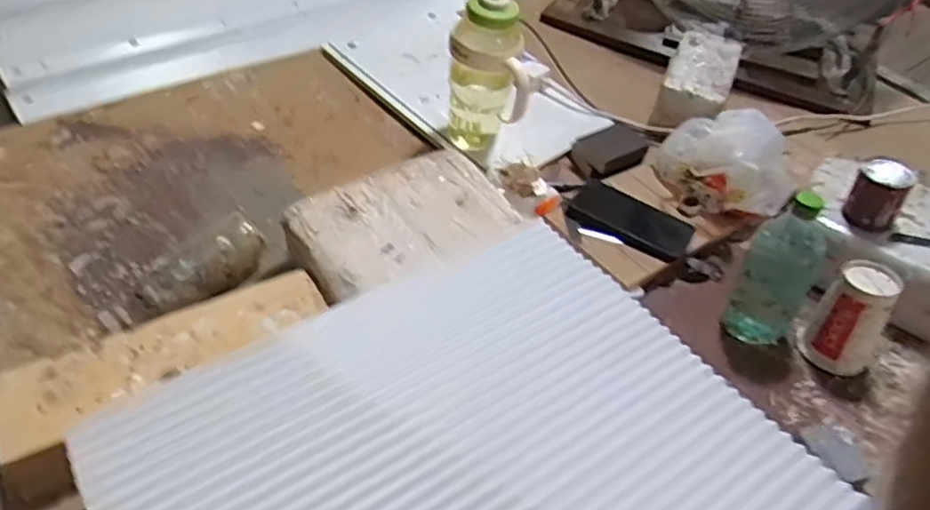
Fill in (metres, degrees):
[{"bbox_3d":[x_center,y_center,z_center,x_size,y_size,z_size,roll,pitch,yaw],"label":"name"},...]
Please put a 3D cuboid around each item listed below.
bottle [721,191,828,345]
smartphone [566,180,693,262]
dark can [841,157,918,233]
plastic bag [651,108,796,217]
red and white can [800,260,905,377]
[{"bbox_3d":[0.375,0.020,0.841,0.078,0.201,0.068,26,49,20],"label":"bottle"},{"bbox_3d":[0.232,-0.050,0.987,0.168,0.012,0.087,23,59,7],"label":"smartphone"},{"bbox_3d":[0.522,-0.074,0.895,0.064,0.081,0.058,28,49,22],"label":"dark can"},{"bbox_3d":[0.390,-0.142,1.045,0.200,0.111,0.181,22,47,17],"label":"plastic bag"},{"bbox_3d":[0.468,0.076,0.846,0.083,0.117,0.081,32,51,25],"label":"red and white can"}]

